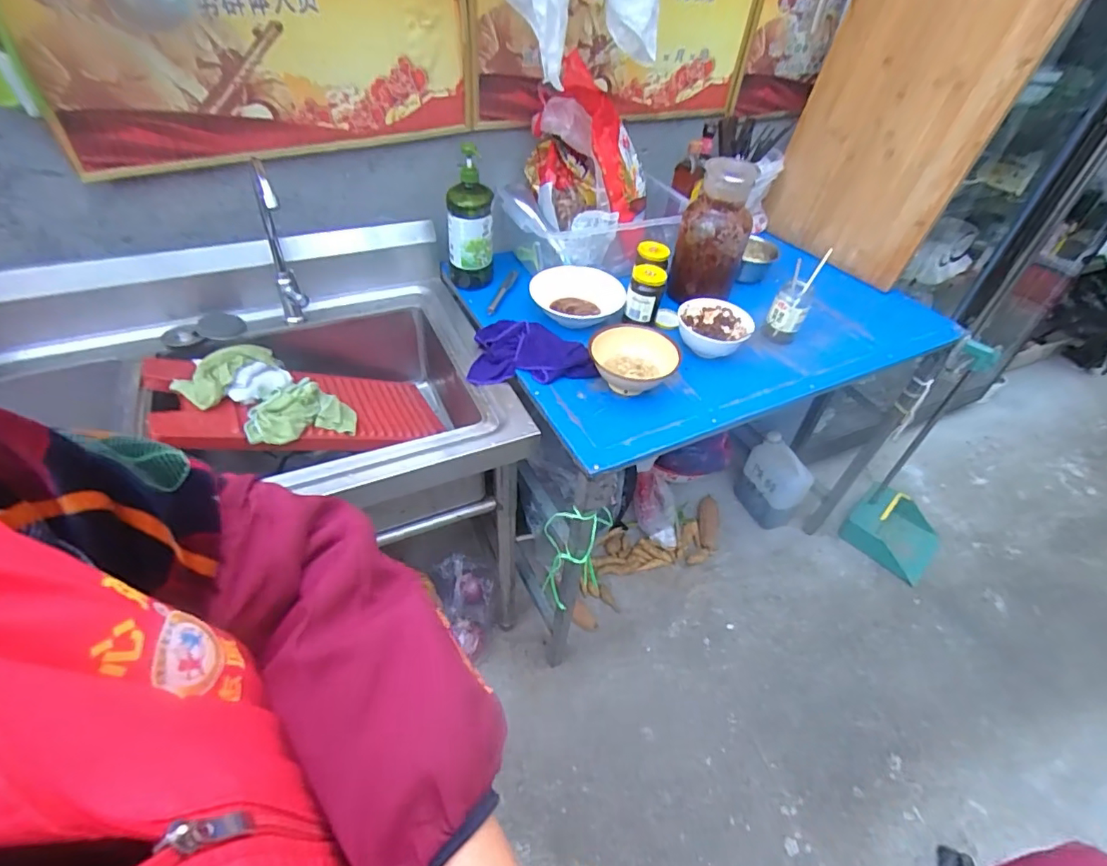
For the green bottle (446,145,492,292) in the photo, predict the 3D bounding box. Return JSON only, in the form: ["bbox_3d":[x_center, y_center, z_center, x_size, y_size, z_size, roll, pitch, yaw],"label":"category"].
[{"bbox_3d":[-0.171,-0.418,1.077,0.093,0.264,0.083,-5,40,-10],"label":"green bottle"}]

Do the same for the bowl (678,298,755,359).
[{"bbox_3d":[0.311,-0.198,1.038,0.141,0.081,0.108,14,40,14],"label":"bowl"}]

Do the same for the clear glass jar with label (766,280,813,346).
[{"bbox_3d":[0.458,-0.229,1.047,0.071,0.120,0.059,21,42,21],"label":"clear glass jar with label"}]

